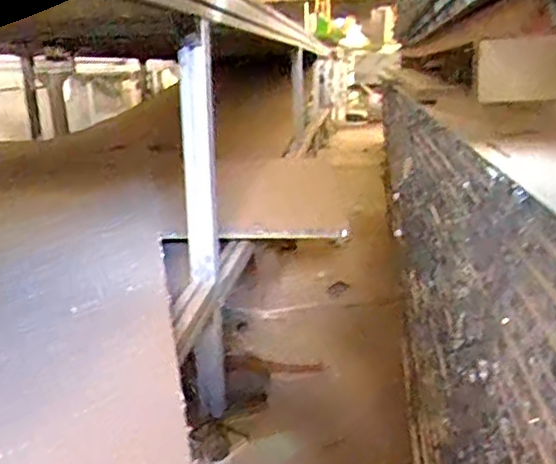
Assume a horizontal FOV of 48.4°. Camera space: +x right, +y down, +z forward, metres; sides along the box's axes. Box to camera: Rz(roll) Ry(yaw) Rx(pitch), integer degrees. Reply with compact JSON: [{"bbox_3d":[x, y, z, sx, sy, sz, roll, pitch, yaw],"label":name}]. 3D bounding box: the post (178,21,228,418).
[{"bbox_3d":[-0.122,0.006,1.033,0.051,0.643,0.049,-3,14,-3],"label":"post"}]

